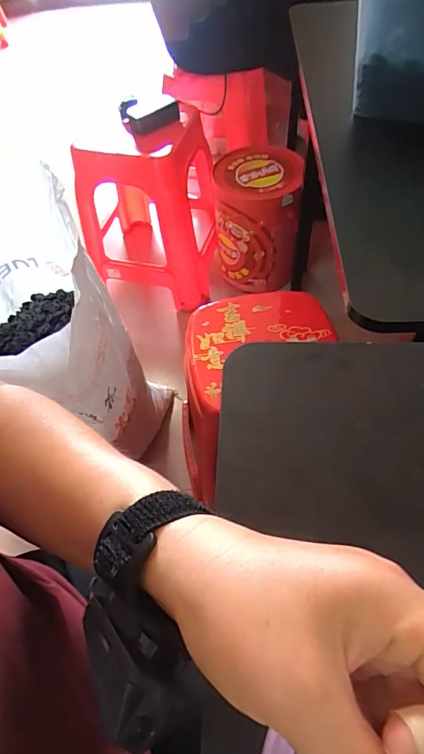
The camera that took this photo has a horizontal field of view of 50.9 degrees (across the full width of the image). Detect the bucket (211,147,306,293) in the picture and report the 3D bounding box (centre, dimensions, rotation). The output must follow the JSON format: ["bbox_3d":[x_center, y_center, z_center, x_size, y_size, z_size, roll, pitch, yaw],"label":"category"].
[{"bbox_3d":[0.137,-0.477,1.362,0.242,0.327,0.263,4,56,7],"label":"bucket"}]

